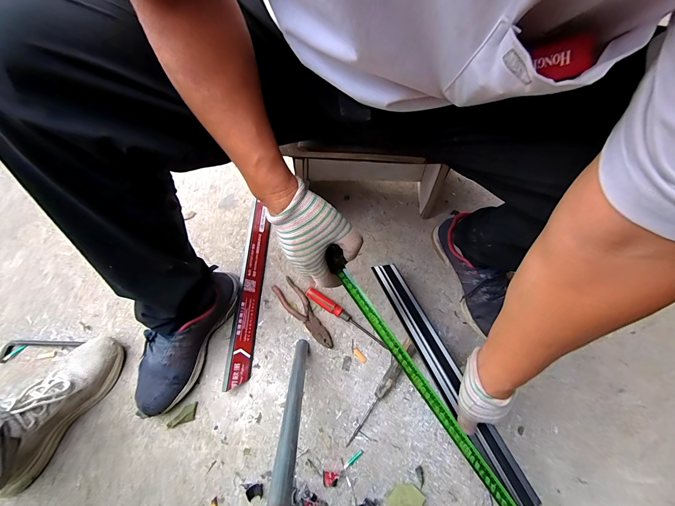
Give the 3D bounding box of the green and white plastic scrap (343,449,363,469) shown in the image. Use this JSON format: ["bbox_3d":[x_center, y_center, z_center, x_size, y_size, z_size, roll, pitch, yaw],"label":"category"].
[{"bbox_3d":[0.028,0.366,0.512,0.041,0.004,0.008,-37,71,-13],"label":"green and white plastic scrap"}]

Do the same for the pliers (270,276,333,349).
[{"bbox_3d":[-0.070,0.127,0.605,0.046,0.014,0.171,-37,71,-13],"label":"pliers"}]

